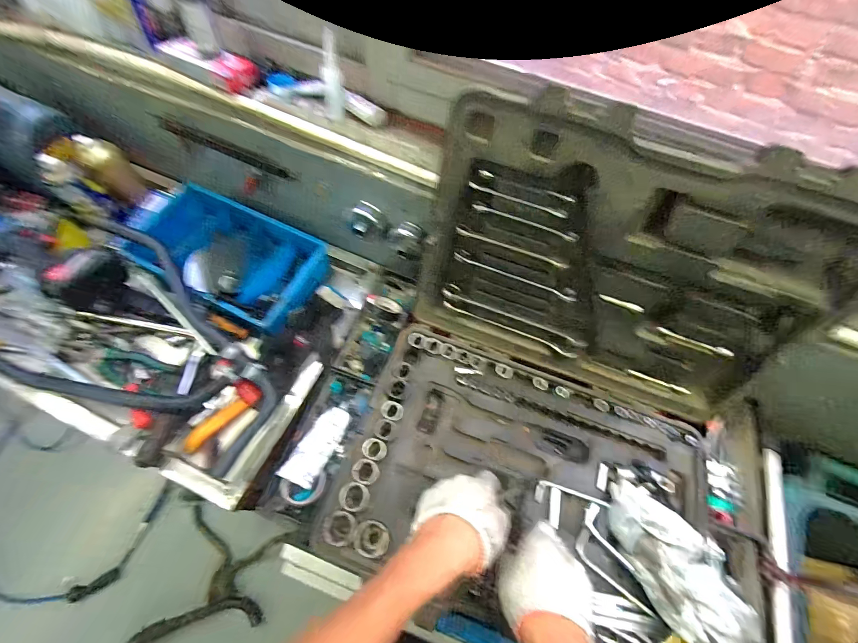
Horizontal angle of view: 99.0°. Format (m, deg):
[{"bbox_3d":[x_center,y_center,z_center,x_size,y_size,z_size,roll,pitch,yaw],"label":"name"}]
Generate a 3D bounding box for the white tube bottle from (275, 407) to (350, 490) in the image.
[{"bbox_3d":[-0.157,0.175,0.525,0.045,0.033,0.116,22,60,12],"label":"white tube bottle"}]

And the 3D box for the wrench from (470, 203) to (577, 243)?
[{"bbox_3d":[0.125,-0.130,0.477,0.138,0.014,0.006,21,62,6],"label":"wrench"}]

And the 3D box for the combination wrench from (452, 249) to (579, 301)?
[{"bbox_3d":[0.125,-0.068,0.530,0.181,0.025,0.011,21,59,11],"label":"combination wrench"}]

